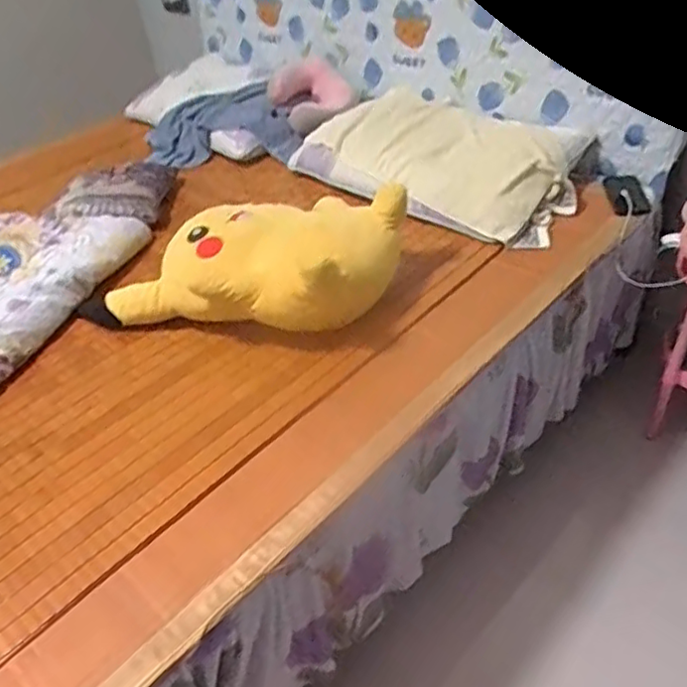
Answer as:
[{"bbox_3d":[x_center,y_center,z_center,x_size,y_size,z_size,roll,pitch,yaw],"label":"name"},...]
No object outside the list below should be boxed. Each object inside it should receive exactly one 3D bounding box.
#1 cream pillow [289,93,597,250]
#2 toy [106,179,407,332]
[{"bbox_3d":[0.231,-0.469,1.606,0.716,0.116,0.390,24,48,31],"label":"cream pillow"},{"bbox_3d":[-0.169,-0.165,1.287,0.529,0.178,0.318,9,42,17],"label":"toy"}]

